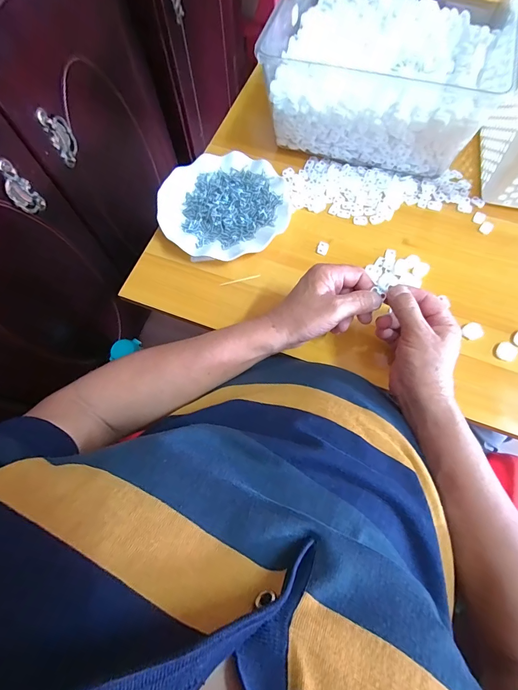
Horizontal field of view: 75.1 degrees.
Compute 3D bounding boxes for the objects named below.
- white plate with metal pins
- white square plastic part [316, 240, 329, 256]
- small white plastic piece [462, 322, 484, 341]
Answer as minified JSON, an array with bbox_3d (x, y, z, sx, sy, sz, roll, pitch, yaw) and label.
[{"bbox_3d":[-0.050,-0.199,0.488,0.179,0.025,0.172,0,69,1],"label":"white plate with metal pins"},{"bbox_3d":[0.090,-0.135,0.472,0.015,0.007,0.019,21,71,9],"label":"white square plastic part"},{"bbox_3d":[0.264,-0.017,0.416,0.019,0.010,0.021,-31,72,-11],"label":"small white plastic piece"}]

